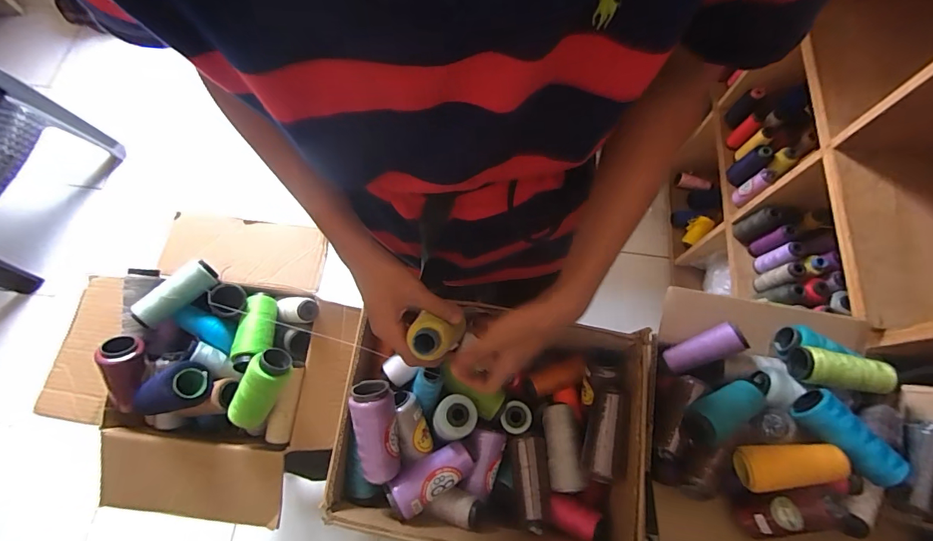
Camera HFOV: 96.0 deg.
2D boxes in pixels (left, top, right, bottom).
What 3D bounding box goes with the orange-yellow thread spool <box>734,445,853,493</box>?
[{"bbox_3d":[0.387,0.236,0.506,0.107,0.043,0.050,-3,72,1],"label":"orange-yellow thread spool"}]

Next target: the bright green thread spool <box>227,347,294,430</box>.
[{"bbox_3d":[-0.273,0.159,0.558,0.045,0.042,0.119,30,98,11],"label":"bright green thread spool"}]

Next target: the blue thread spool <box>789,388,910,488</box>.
[{"bbox_3d":[0.460,0.201,0.508,0.053,0.042,0.117,-39,75,-10],"label":"blue thread spool"}]

